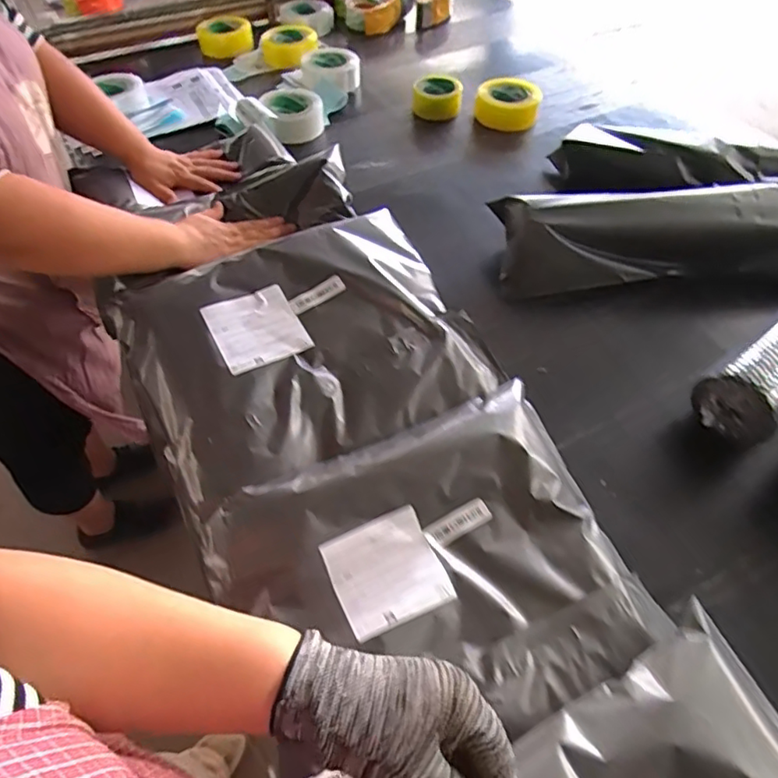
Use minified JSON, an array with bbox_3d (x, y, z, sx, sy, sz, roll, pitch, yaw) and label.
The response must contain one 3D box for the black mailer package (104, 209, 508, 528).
[{"bbox_3d":[-0.098,-0.059,0.672,0.376,0.060,0.304,-21,56,-16],"label":"black mailer package"}]

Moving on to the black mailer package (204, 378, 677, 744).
[{"bbox_3d":[0.047,0.165,0.533,0.359,0.045,0.284,-22,56,-17],"label":"black mailer package"}]

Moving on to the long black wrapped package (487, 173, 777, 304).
[{"bbox_3d":[0.424,-0.234,0.856,0.520,0.095,0.143,-4,53,-4],"label":"long black wrapped package"}]

